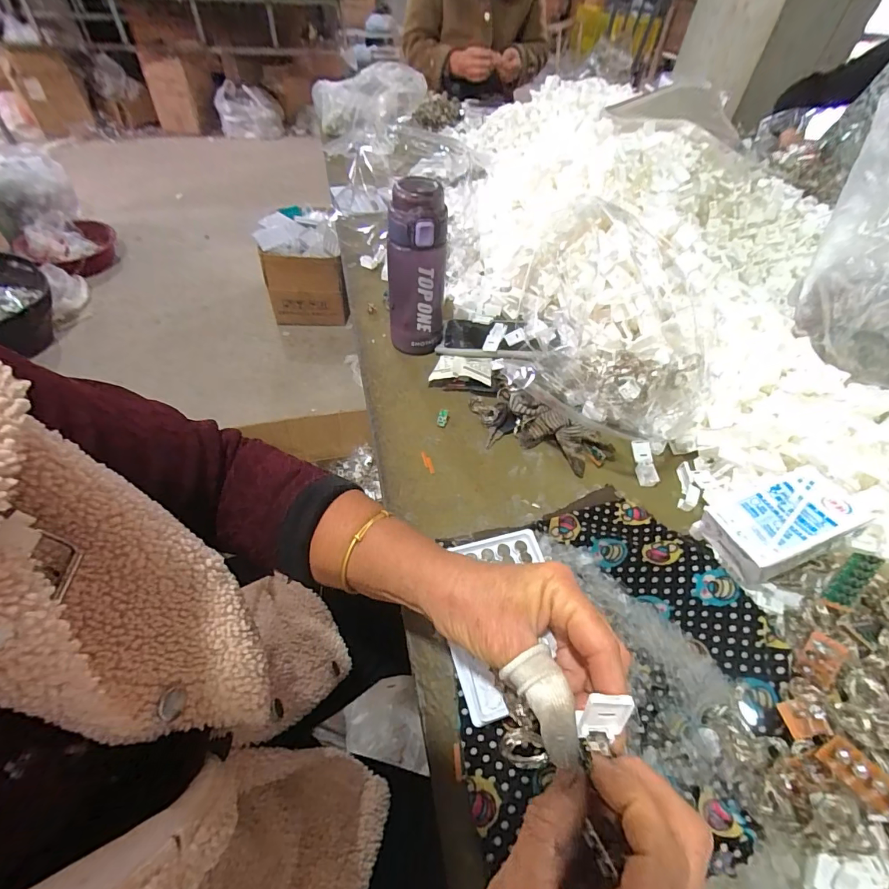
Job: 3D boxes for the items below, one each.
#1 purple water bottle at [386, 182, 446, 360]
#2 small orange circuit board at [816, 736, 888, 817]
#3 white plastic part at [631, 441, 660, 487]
[{"bbox_3d":[-0.035,-0.205,0.532,0.070,0.202,0.067,2,51,-3],"label":"purple water bottle"},{"bbox_3d":[0.265,0.211,0.276,0.022,0.008,0.039,-47,55,2],"label":"small orange circuit board"},{"bbox_3d":[0.233,0.022,0.499,0.023,0.006,0.055,0,69,-5],"label":"white plastic part"}]

